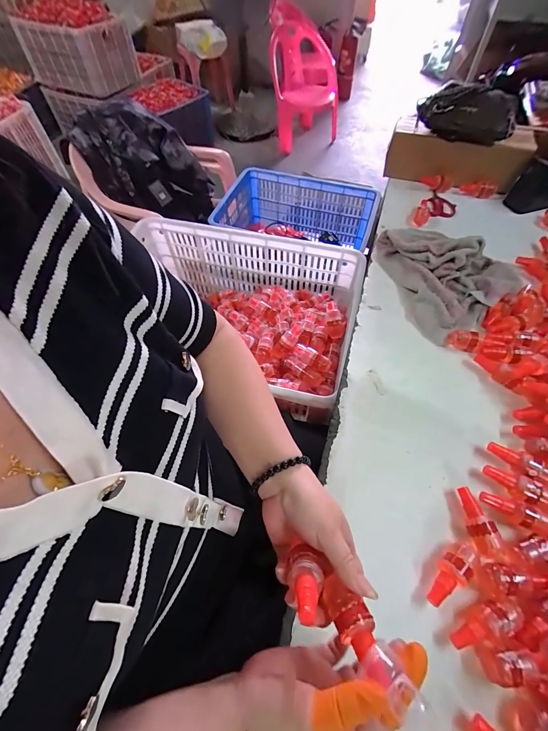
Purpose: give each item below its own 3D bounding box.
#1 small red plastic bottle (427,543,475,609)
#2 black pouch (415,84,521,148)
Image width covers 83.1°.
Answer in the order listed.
[{"bbox_3d":[0.195,0.233,0.346,0.070,0.031,0.027,-33,63,-18],"label":"small red plastic bottle"},{"bbox_3d":[0.414,-0.546,0.674,0.199,0.077,0.073,30,63,18],"label":"black pouch"}]

